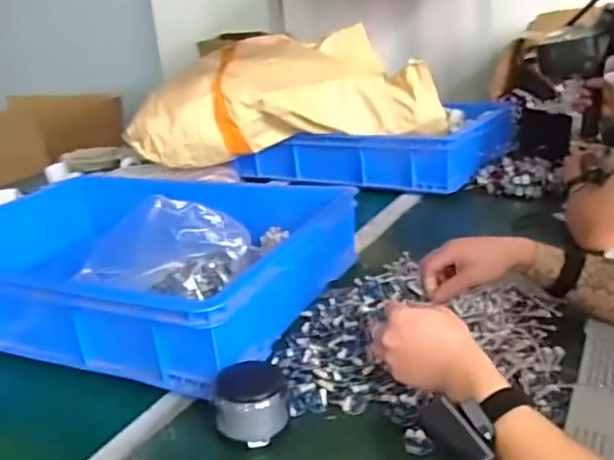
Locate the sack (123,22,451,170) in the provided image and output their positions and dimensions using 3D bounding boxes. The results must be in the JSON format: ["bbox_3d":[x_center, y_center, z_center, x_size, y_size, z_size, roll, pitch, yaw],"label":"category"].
[{"bbox_3d":[-0.045,-0.305,1.342,0.670,0.222,0.218,-5,21,-1],"label":"sack"}]

